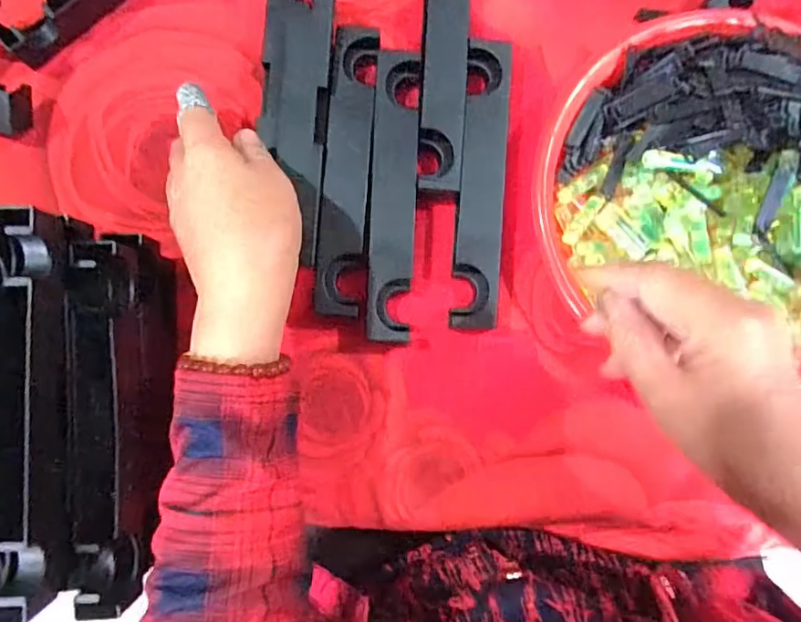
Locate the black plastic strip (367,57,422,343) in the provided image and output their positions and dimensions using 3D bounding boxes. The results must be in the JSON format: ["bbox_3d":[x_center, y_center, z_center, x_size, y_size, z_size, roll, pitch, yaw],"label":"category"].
[{"bbox_3d":[-0.004,-0.077,0.373,0.029,0.016,0.192,2,87,-2],"label":"black plastic strip"}]

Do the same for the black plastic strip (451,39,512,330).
[{"bbox_3d":[0.055,-0.085,0.377,0.029,0.018,0.192,4,87,-2],"label":"black plastic strip"}]

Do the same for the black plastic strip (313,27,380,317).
[{"bbox_3d":[-0.035,-0.096,0.374,0.031,0.013,0.195,4,87,-2],"label":"black plastic strip"}]

